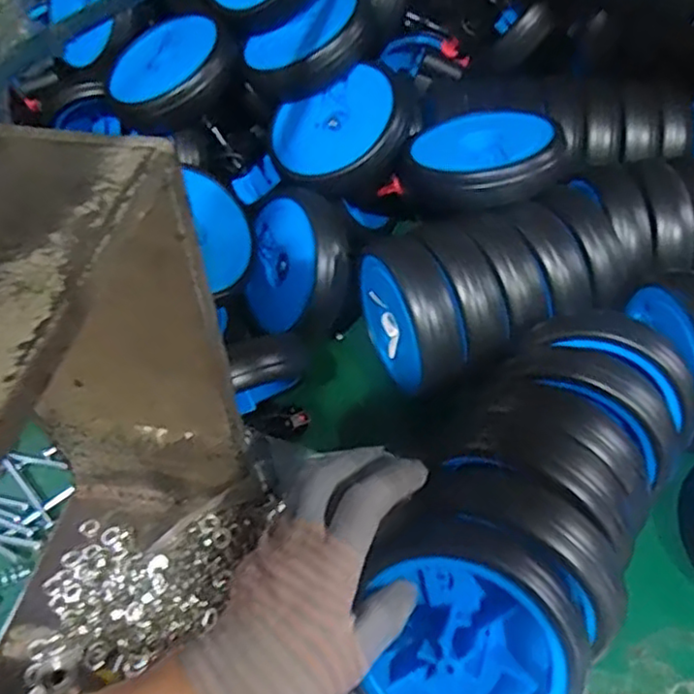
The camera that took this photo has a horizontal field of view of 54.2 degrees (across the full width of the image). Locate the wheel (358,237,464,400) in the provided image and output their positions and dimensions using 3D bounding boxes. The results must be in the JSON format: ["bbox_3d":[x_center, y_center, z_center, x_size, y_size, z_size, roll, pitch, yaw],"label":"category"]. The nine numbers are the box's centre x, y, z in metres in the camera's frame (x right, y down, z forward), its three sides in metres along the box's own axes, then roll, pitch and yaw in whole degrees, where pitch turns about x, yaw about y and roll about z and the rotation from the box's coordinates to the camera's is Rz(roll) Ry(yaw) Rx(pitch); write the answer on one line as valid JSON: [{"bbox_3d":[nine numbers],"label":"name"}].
[{"bbox_3d":[0.050,-0.022,0.528,0.043,0.101,0.115,-21,51,-17],"label":"wheel"}]

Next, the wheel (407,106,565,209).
[{"bbox_3d":[0.107,-0.159,0.560,0.131,0.034,0.119,-18,50,-14],"label":"wheel"}]

